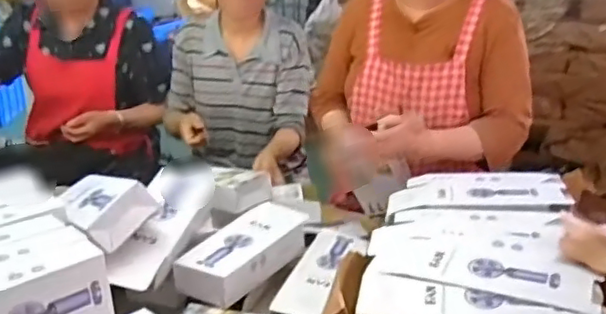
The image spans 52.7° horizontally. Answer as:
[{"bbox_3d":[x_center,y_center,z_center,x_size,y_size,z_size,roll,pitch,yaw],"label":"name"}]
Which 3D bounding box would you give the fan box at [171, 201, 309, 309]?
[{"bbox_3d":[-0.094,0.149,1.003,0.100,0.059,0.252,12,23,29],"label":"fan box"}]

